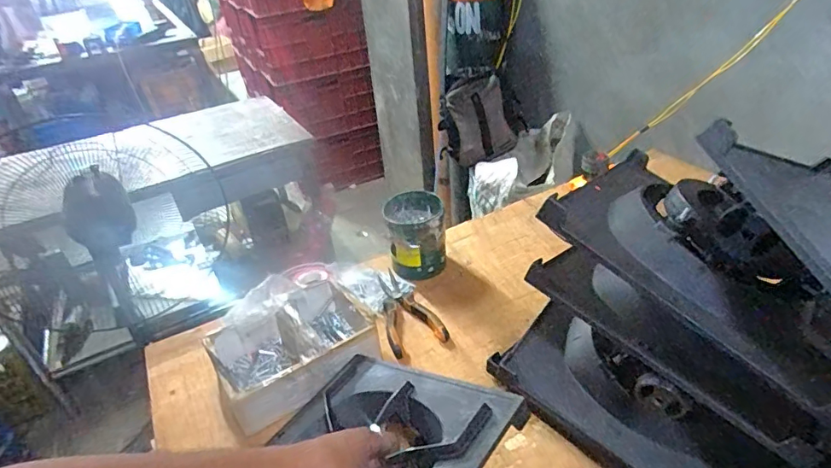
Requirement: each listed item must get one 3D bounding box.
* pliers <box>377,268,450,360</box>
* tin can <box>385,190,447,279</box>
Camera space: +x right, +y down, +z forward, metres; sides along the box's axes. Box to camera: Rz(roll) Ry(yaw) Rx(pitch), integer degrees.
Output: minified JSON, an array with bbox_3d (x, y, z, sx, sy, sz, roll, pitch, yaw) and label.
[{"bbox_3d":[-0.025,0.123,0.831,0.094,0.024,0.193,-17,36,-16],"label":"pliers"},{"bbox_3d":[0.001,0.004,0.917,0.103,0.120,0.114,-9,35,-4],"label":"tin can"}]

